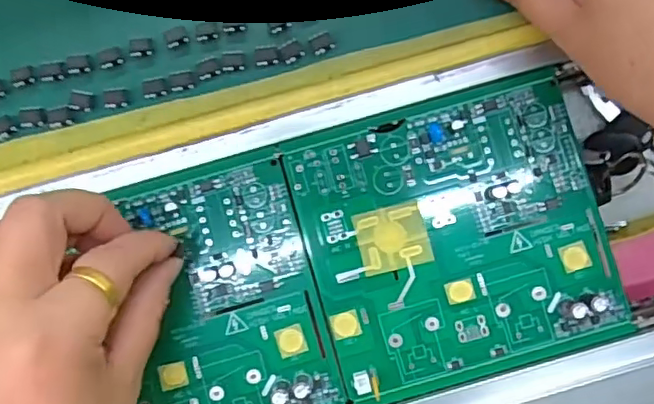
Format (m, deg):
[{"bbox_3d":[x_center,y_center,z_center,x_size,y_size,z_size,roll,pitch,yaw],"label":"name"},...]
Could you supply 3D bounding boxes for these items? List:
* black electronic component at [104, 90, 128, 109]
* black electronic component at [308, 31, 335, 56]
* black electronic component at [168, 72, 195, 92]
[{"bbox_3d":[-0.090,-0.044,0.243,0.010,0.004,0.008,-5,86,1],"label":"black electronic component"},{"bbox_3d":[-0.002,-0.068,0.244,0.010,0.004,0.008,-29,86,-1],"label":"black electronic component"},{"bbox_3d":[-0.062,-0.051,0.244,0.011,0.004,0.007,-11,86,0],"label":"black electronic component"}]

